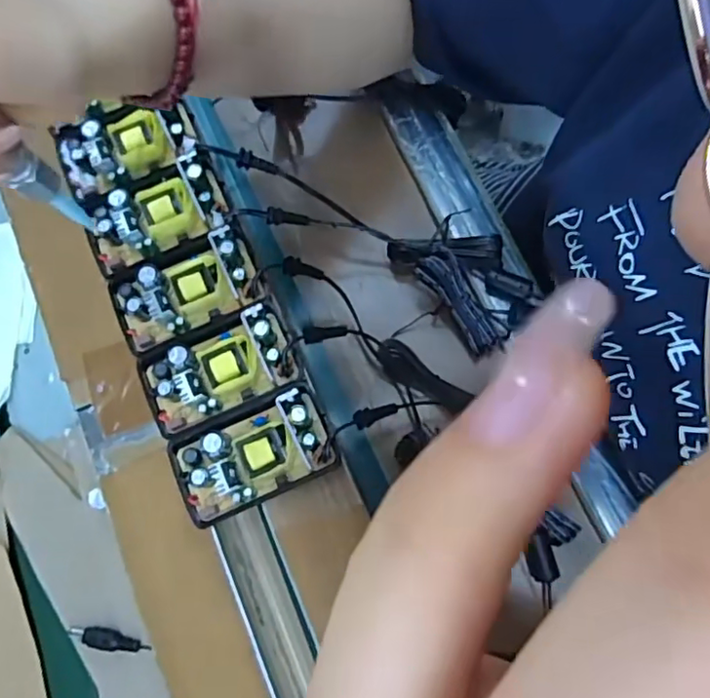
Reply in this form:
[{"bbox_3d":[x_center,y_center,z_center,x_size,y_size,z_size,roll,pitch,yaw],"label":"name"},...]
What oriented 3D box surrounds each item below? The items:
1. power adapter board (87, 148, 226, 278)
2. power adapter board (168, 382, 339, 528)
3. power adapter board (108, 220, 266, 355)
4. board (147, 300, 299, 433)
[{"bbox_3d":[-0.114,-0.076,0.343,0.077,0.028,0.047,-23,74,-1],"label":"power adapter board"},{"bbox_3d":[-0.053,0.054,0.309,0.080,0.030,0.047,-24,74,-1],"label":"power adapter board"},{"bbox_3d":[-0.094,-0.032,0.332,0.077,0.027,0.046,-26,74,-2],"label":"power adapter board"},{"bbox_3d":[-0.072,0.010,0.321,0.077,0.028,0.041,-25,74,-1],"label":"board"}]

